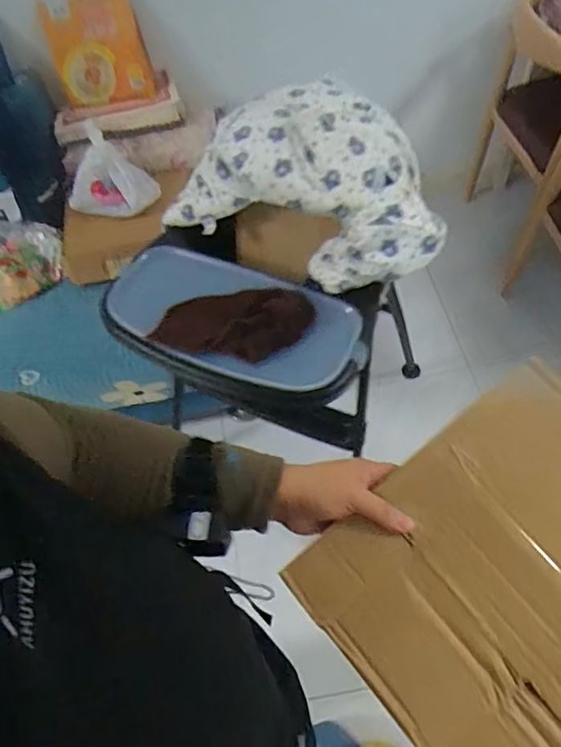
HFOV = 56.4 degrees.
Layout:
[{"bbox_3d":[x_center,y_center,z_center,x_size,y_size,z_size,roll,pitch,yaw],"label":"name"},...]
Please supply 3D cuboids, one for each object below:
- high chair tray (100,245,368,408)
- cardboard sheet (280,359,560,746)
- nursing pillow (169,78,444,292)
[{"bbox_3d":[-0.079,-0.085,0.867,0.438,0.080,0.226,17,59,16],"label":"high chair tray"},{"bbox_3d":[0.184,0.165,0.425,0.279,0.014,0.232,-41,74,-1],"label":"cardboard sheet"},{"bbox_3d":[0.040,-0.329,0.893,0.488,0.200,0.259,17,59,16],"label":"nursing pillow"}]

